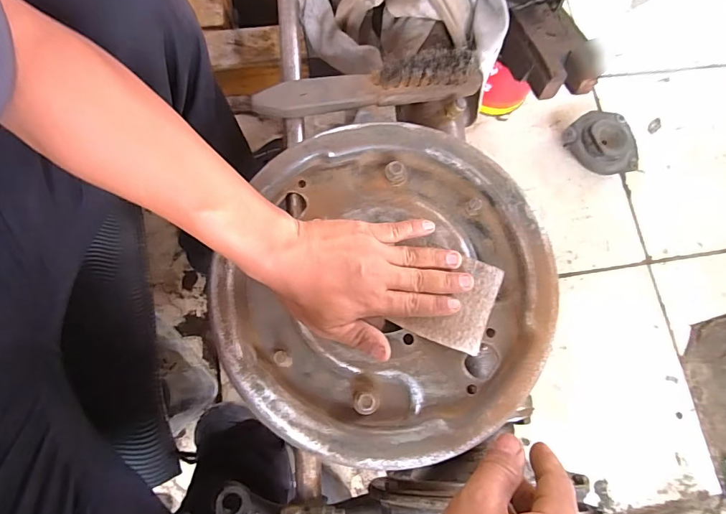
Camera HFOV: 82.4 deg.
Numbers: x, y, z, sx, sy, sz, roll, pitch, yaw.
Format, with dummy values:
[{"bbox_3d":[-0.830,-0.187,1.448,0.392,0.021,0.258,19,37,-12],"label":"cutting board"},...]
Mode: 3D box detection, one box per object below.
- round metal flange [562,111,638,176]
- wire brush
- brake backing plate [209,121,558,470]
[{"bbox_3d":[0.476,-0.222,0.817,0.119,0.056,0.142,-38,82,-12],"label":"round metal flange"},{"bbox_3d":[0.008,-0.173,0.423,0.231,0.044,0.029,-11,78,-7],"label":"wire brush"},{"bbox_3d":[0.017,0.022,0.371,0.288,0.028,0.288,0,78,0],"label":"brake backing plate"}]

